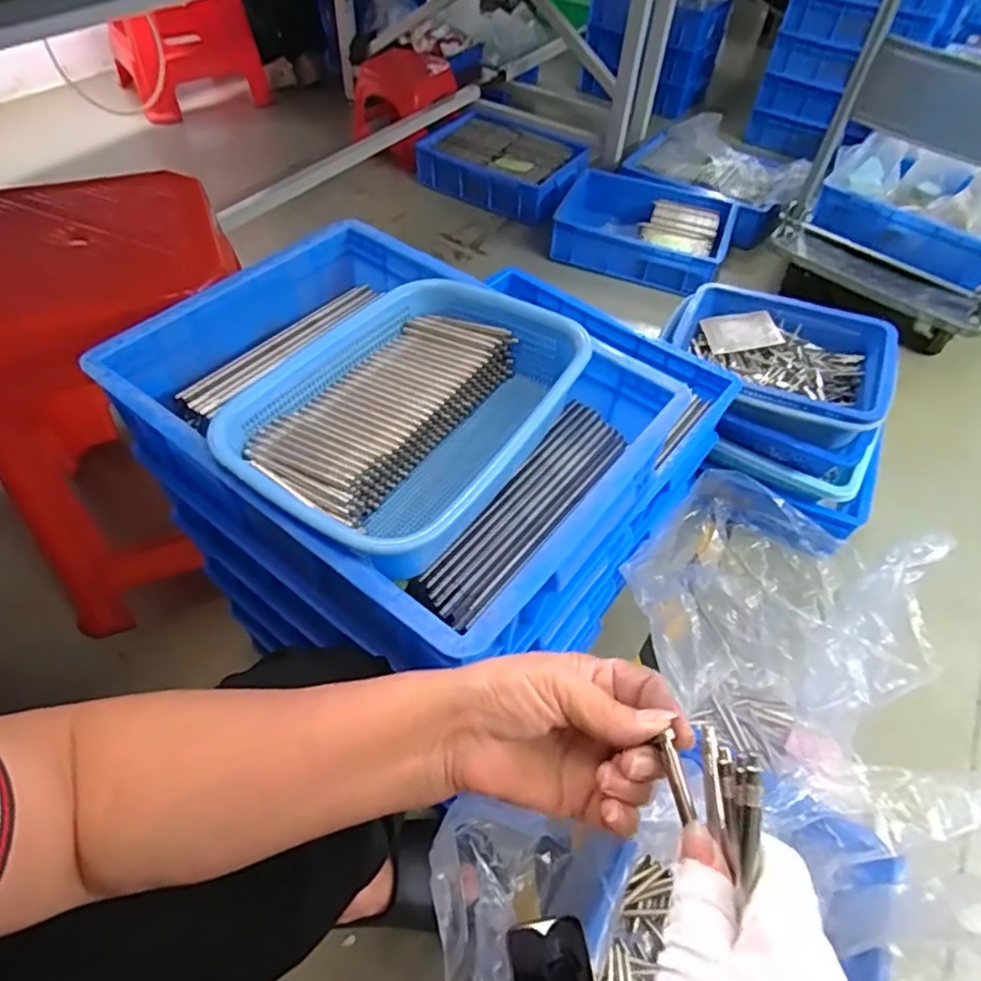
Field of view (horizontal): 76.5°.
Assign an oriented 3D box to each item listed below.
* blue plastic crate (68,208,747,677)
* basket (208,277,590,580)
[{"bbox_3d":[-0.084,-0.063,0.543,0.404,0.120,0.305,33,57,20],"label":"blue plastic crate"},{"bbox_3d":[-0.064,-0.064,0.514,0.195,0.086,0.286,28,55,17],"label":"basket"}]

